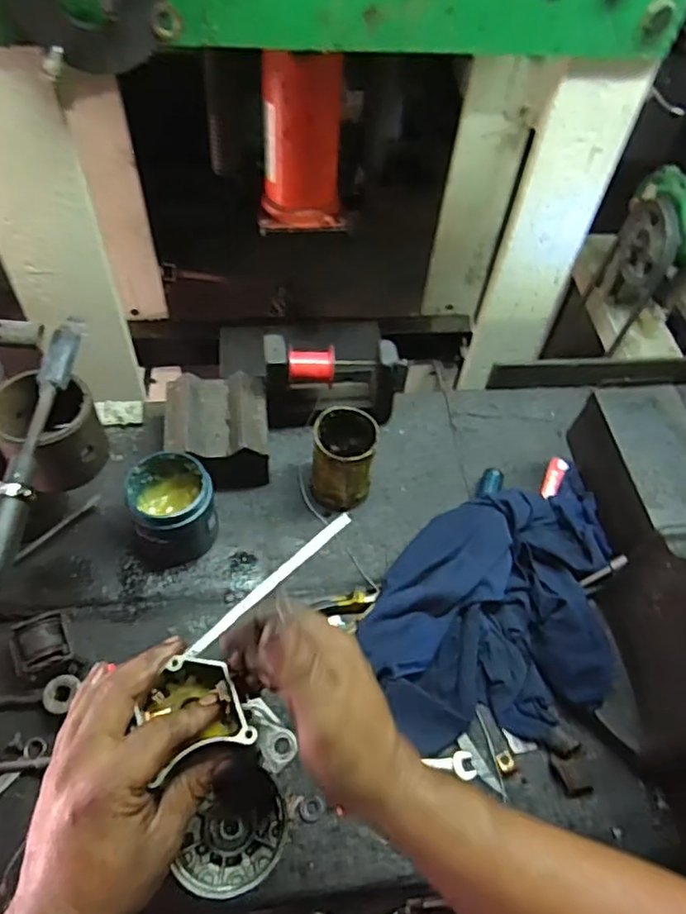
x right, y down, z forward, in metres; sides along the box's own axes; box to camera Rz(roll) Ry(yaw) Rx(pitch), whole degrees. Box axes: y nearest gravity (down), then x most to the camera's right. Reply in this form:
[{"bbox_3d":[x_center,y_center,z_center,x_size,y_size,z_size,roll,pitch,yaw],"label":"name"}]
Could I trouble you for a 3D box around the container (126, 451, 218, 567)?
[{"bbox_3d":[-0.194,0.060,0.708,0.093,0.101,0.085,2,54,-3],"label":"container"}]

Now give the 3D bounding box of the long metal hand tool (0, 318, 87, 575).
[{"bbox_3d":[-0.264,0.002,0.511,0.039,0.032,0.298,8,54,1],"label":"long metal hand tool"}]

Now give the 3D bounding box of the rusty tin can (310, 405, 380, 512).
[{"bbox_3d":[0.002,0.004,0.750,0.074,0.120,0.079,2,54,-3],"label":"rusty tin can"}]

